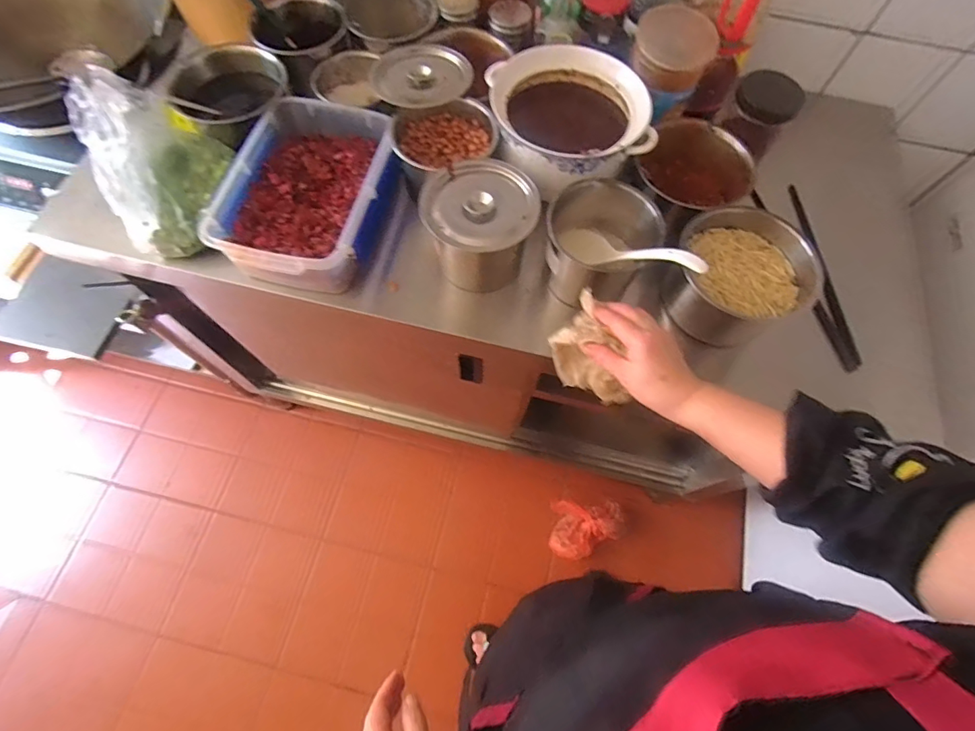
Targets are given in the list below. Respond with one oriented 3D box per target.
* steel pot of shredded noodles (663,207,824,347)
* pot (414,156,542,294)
[{"bbox_3d":[0.310,-0.111,0.592,0.169,0.087,0.160,1,67,-3],"label":"steel pot of shredded noodles"},{"bbox_3d":[-0.013,-0.173,0.594,0.135,0.117,0.116,-15,68,-9],"label":"pot"}]

